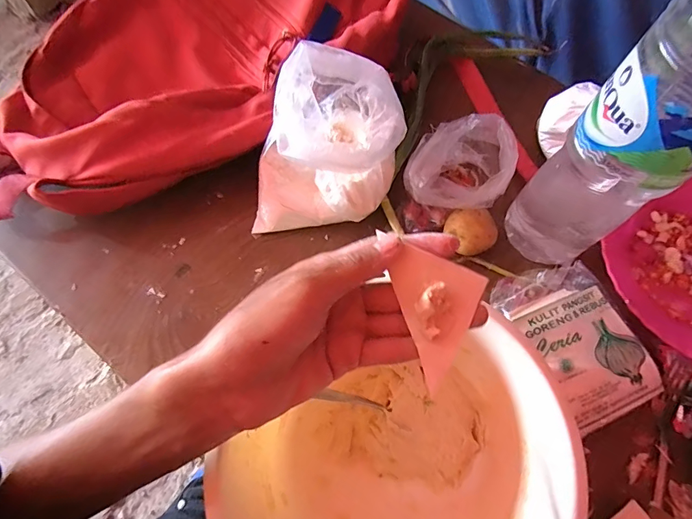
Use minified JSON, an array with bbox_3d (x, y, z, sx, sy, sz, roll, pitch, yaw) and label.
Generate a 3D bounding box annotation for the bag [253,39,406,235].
[{"bbox_3d":[-0.014,-0.113,0.400,0.136,0.127,0.140,13,67,5],"label":"bag"}]

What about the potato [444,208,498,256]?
[{"bbox_3d":[0.129,-0.028,0.416,0.048,0.037,0.046,0,67,-1],"label":"potato"}]

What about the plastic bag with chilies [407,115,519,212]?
[{"bbox_3d":[0.114,-0.091,0.414,0.104,0.082,0.091,8,67,3],"label":"plastic bag with chilies"}]

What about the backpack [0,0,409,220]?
[{"bbox_3d":[-0.179,-0.232,0.468,0.499,0.085,0.279,-41,73,-16],"label":"backpack"}]

